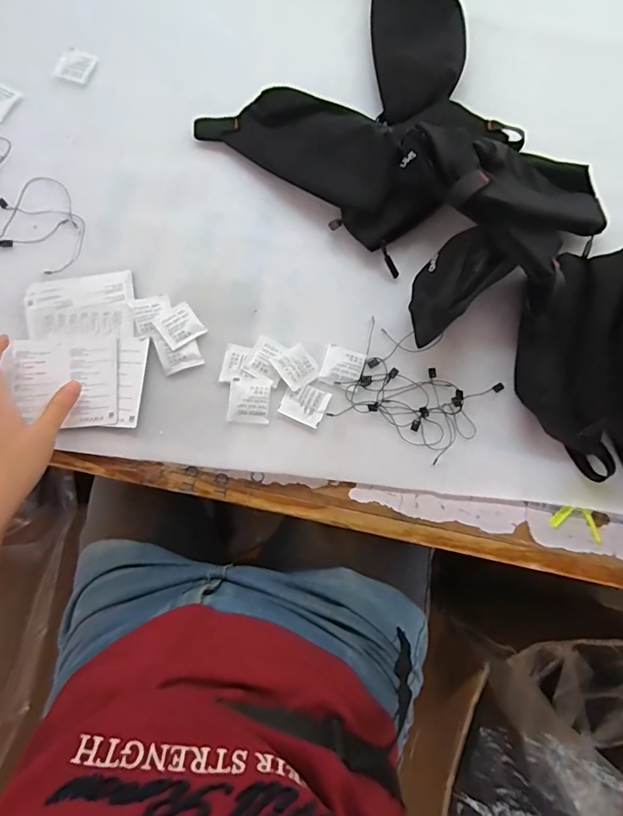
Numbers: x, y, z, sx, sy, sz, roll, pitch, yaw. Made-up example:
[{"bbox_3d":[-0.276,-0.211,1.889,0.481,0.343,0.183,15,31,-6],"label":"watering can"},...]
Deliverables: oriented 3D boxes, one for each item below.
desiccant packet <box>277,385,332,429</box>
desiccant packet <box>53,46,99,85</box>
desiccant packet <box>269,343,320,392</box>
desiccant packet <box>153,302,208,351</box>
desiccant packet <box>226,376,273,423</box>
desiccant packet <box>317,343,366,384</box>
[{"bbox_3d":[-0.006,-0.005,0.454,0.041,0.005,0.037,23,80,3],"label":"desiccant packet"},{"bbox_3d":[-0.268,-0.389,0.542,0.040,0.008,0.042,24,80,4],"label":"desiccant packet"},{"bbox_3d":[-0.014,-0.041,0.459,0.036,0.007,0.039,-37,82,-7],"label":"desiccant packet"},{"bbox_3d":[-0.131,-0.082,0.471,0.039,0.006,0.039,-37,82,-7],"label":"desiccant packet"},{"bbox_3d":[-0.059,-0.007,0.454,0.039,0.006,0.041,4,79,0],"label":"desiccant packet"},{"bbox_3d":[0.031,-0.043,0.466,0.039,0.004,0.037,17,79,2],"label":"desiccant packet"}]

